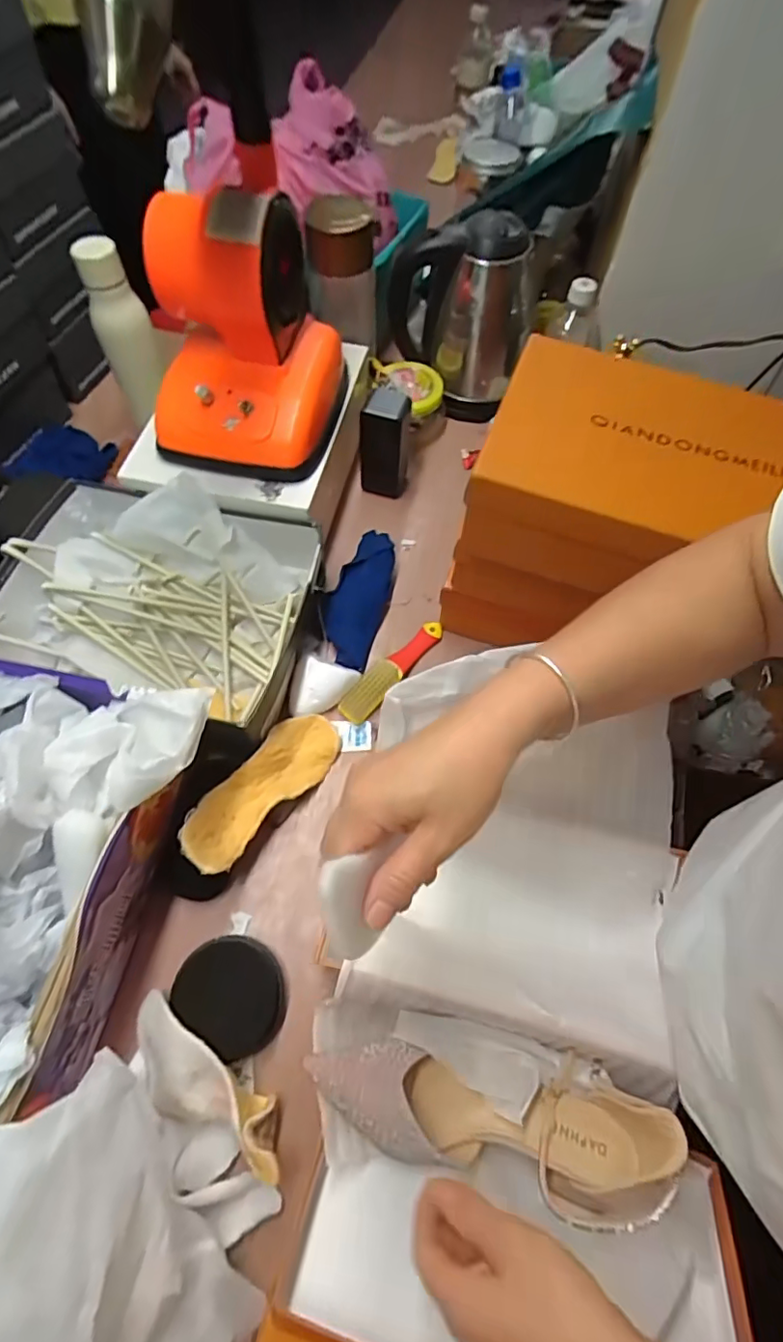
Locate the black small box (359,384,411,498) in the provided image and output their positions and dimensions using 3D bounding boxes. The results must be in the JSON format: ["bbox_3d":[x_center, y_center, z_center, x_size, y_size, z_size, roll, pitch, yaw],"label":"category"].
[{"bbox_3d":[-0.009,-0.288,0.714,0.059,0.137,0.045,8,63,2],"label":"black small box"}]

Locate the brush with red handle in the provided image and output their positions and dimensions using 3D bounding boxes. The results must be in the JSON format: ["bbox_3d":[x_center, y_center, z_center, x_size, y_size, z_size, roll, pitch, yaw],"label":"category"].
[{"bbox_3d":[0.003,-0.005,0.634,0.034,0.023,0.156,38,68,15],"label":"brush with red handle"}]

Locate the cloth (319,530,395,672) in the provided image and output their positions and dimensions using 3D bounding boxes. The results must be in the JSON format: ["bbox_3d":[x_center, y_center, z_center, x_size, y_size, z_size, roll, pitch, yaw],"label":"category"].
[{"bbox_3d":[-0.043,-0.090,0.656,0.080,0.050,0.170,9,64,2],"label":"cloth"}]

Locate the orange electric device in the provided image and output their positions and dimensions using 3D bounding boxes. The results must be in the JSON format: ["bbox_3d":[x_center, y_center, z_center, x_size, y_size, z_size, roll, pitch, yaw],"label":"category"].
[{"bbox_3d":[-0.153,-0.349,0.569,0.171,0.195,0.203,11,64,3],"label":"orange electric device"}]

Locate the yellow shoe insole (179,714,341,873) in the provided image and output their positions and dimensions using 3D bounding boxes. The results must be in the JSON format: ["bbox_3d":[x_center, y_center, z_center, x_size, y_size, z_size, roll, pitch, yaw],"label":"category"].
[{"bbox_3d":[-0.121,0.112,0.545,0.066,0.014,0.194,45,48,-6],"label":"yellow shoe insole"}]

